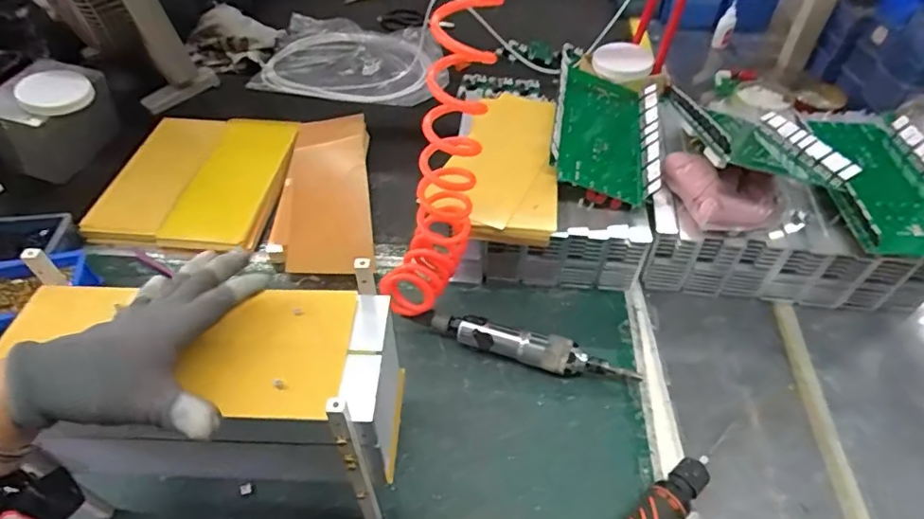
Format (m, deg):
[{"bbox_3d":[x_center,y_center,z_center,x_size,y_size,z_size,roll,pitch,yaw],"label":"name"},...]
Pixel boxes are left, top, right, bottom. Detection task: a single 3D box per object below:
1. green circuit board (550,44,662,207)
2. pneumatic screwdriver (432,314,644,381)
[{"bbox_3d":[0.198,-0.189,0.751,0.148,0.028,0.265,21,50,-6],"label":"green circuit board"},{"bbox_3d":[0.083,0.109,0.645,0.241,0.044,0.035,13,50,12],"label":"pneumatic screwdriver"}]

